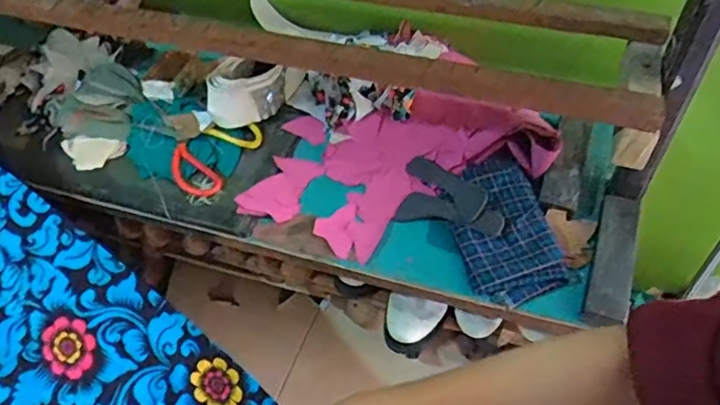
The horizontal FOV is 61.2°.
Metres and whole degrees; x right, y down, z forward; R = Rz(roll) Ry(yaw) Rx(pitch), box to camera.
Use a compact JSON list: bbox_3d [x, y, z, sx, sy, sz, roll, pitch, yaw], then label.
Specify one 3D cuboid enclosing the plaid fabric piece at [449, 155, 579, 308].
[{"bbox_3d":[0.195,0.034,0.840,0.132,0.039,0.204,-17,53,-8],"label":"plaid fabric piece"}]

